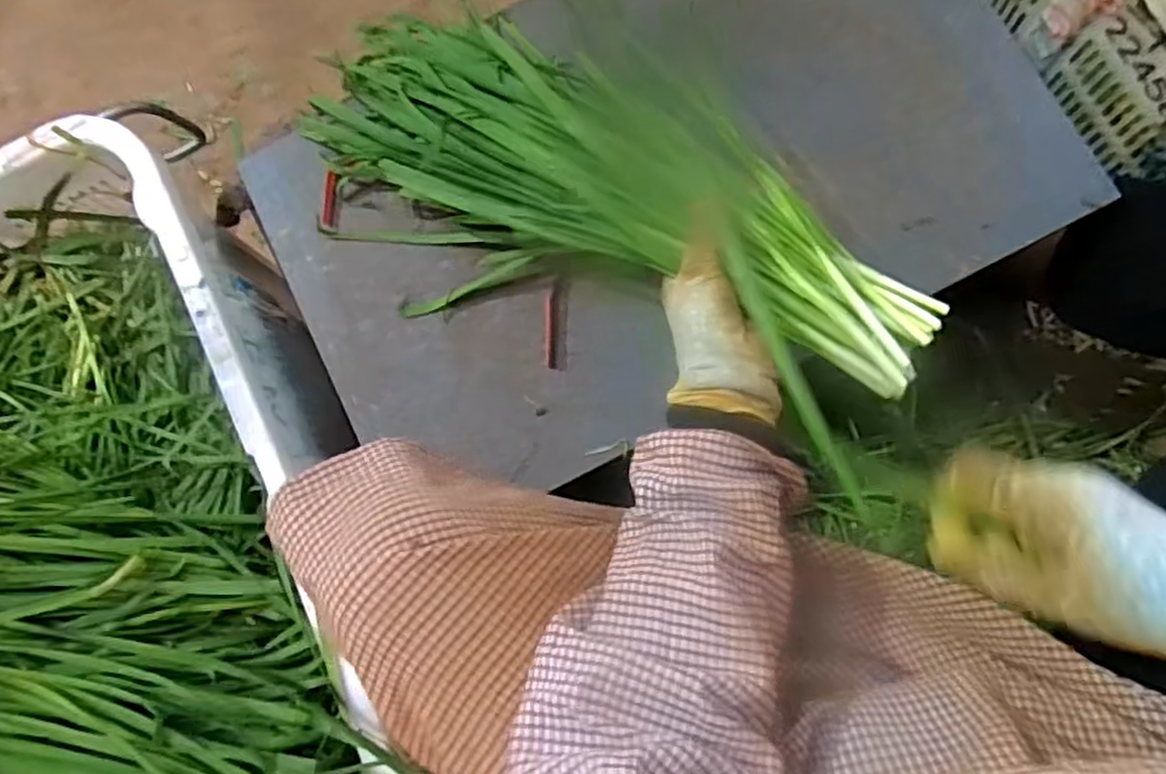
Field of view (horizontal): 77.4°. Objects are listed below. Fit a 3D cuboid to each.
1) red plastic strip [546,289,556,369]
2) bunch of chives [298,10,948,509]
[{"bbox_3d":[-0.025,-0.044,0.566,0.008,0.005,0.059,-1,82,6],"label":"red plastic strip"},{"bbox_3d":[0.009,-0.141,0.524,0.495,0.083,0.217,32,86,26],"label":"bunch of chives"}]

